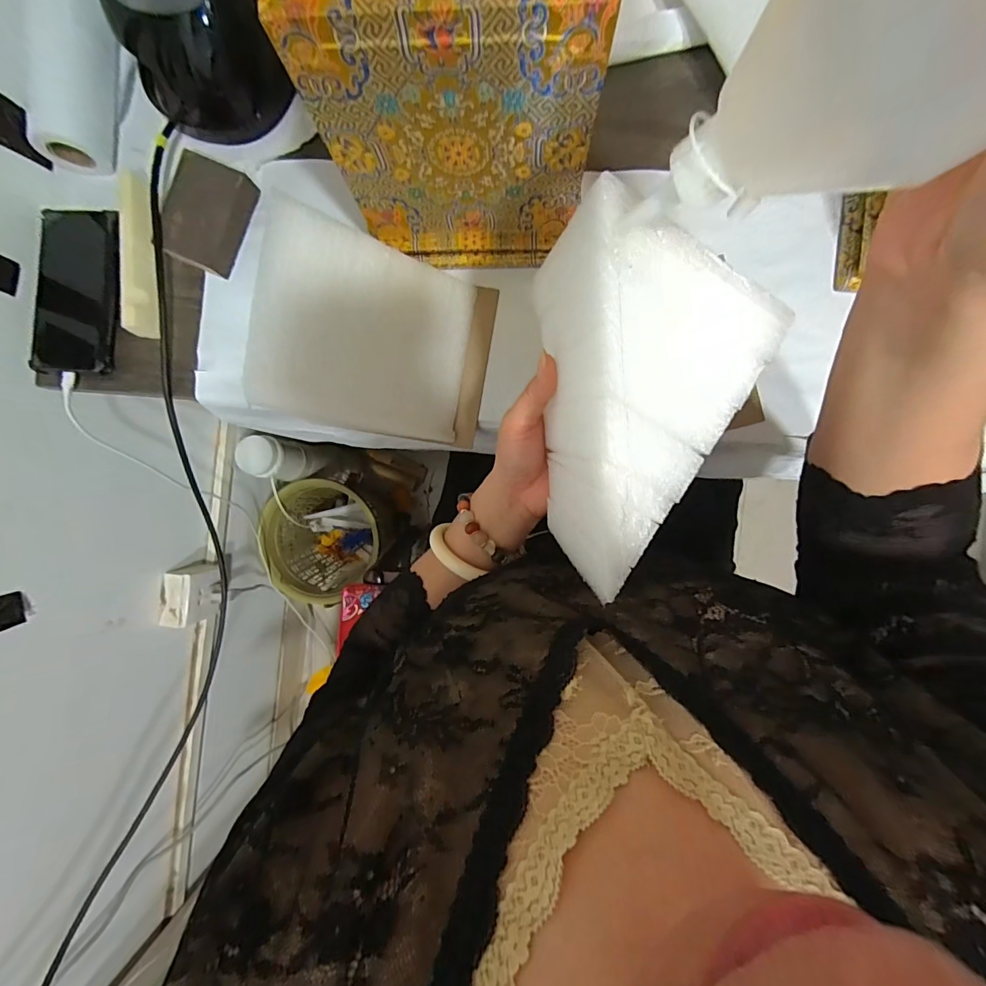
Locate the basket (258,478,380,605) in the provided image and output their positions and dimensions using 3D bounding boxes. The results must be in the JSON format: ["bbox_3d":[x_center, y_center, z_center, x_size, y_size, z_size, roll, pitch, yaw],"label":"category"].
[{"bbox_3d":[-0.384,0.094,0.998,0.236,0.223,0.251,0,91,2],"label":"basket"}]

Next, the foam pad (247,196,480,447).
[{"bbox_3d":[-0.107,-0.138,0.380,0.184,0.009,0.159,7,96,-34],"label":"foam pad"}]

